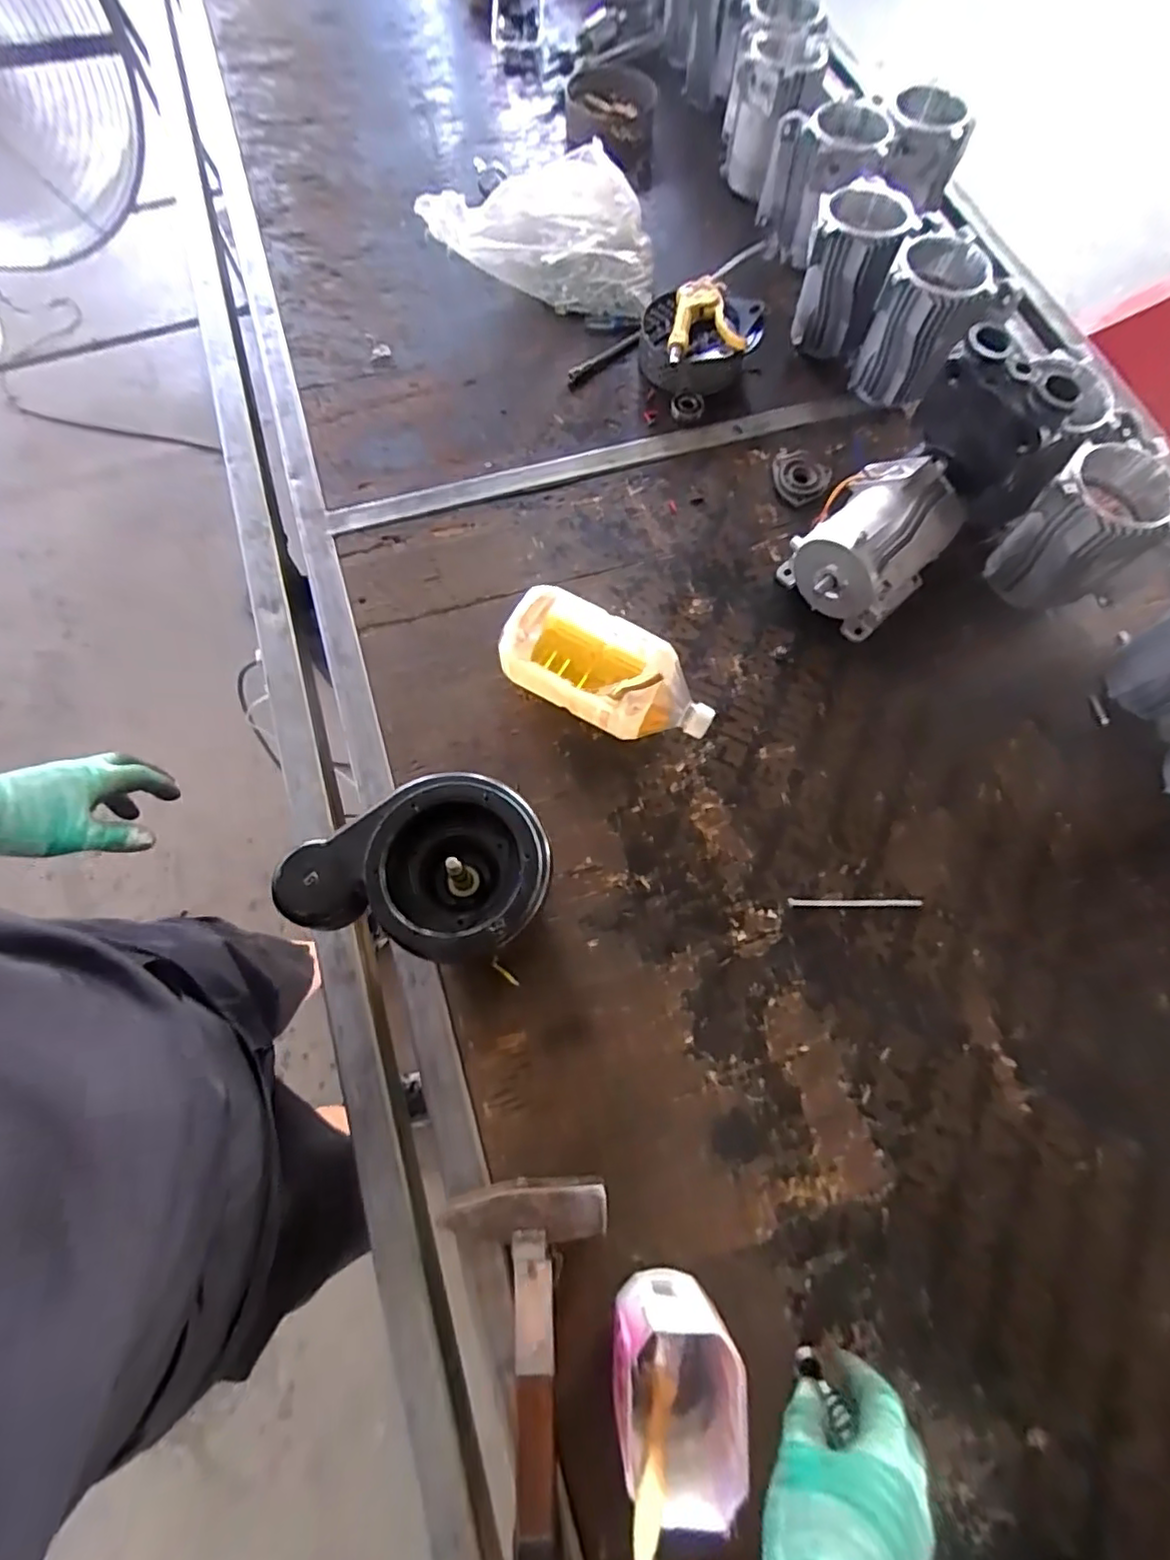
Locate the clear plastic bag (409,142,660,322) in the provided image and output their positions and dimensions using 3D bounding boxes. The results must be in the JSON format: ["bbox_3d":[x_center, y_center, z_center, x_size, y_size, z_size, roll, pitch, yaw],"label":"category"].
[{"bbox_3d":[-0.042,-0.713,0.797,0.273,0.121,0.158,11,71,2],"label":"clear plastic bag"}]

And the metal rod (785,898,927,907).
[{"bbox_3d":[0.250,0.114,0.580,0.123,0.004,0.007,1,70,-2],"label":"metal rod"}]

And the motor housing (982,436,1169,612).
[{"bbox_3d":[0.508,-0.248,0.648,0.118,0.147,0.111,-9,71,-5],"label":"motor housing"}]

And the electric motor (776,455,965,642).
[{"bbox_3d":[0.290,-0.237,0.646,0.125,0.118,0.151,38,74,11],"label":"electric motor"}]

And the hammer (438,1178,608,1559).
[{"bbox_3d":[-0.044,0.461,0.432,0.120,0.042,0.325,0,71,-2],"label":"hammer"}]

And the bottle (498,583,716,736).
[{"bbox_3d":[0.026,-0.101,0.609,0.206,0.082,0.097,27,72,8],"label":"bottle"}]

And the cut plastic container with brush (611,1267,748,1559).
[{"bbox_3d":[0.059,0.400,0.419,0.081,0.117,0.093,-2,71,-2],"label":"cut plastic container with brush"}]

